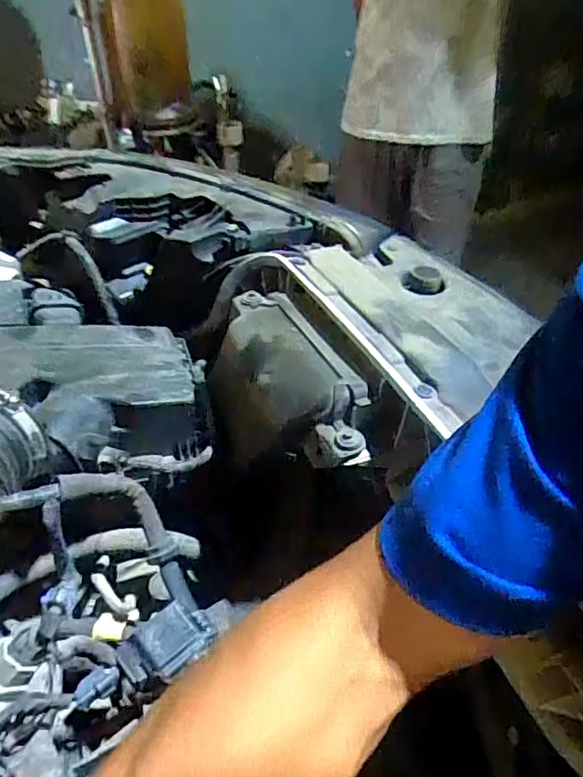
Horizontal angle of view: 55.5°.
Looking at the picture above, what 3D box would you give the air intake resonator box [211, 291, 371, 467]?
[{"bbox_3d":[-0.017,0.001,0.544,0.102,0.109,0.256,-17,44,-18],"label":"air intake resonator box"}]

